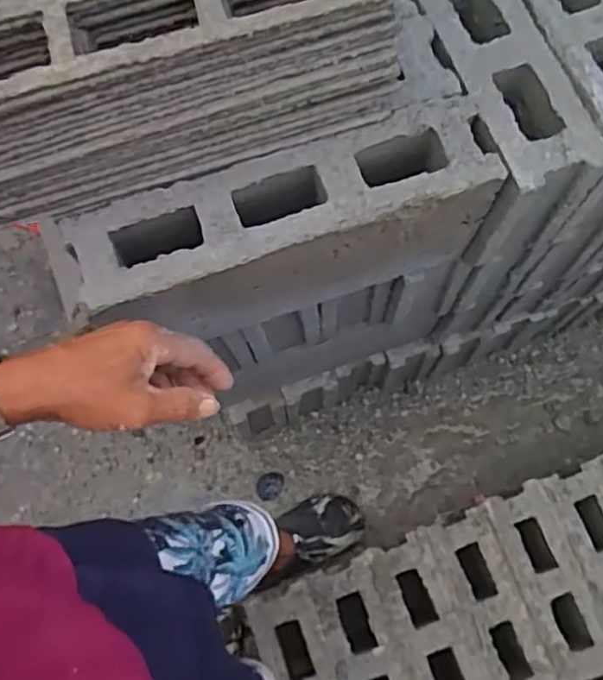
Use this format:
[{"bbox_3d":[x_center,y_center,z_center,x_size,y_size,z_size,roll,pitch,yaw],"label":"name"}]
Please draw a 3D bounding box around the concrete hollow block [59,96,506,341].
[{"bbox_3d":[-0.014,-0.093,0.705,0.394,0.185,0.097,-18,71,-6],"label":"concrete hollow block"}]

